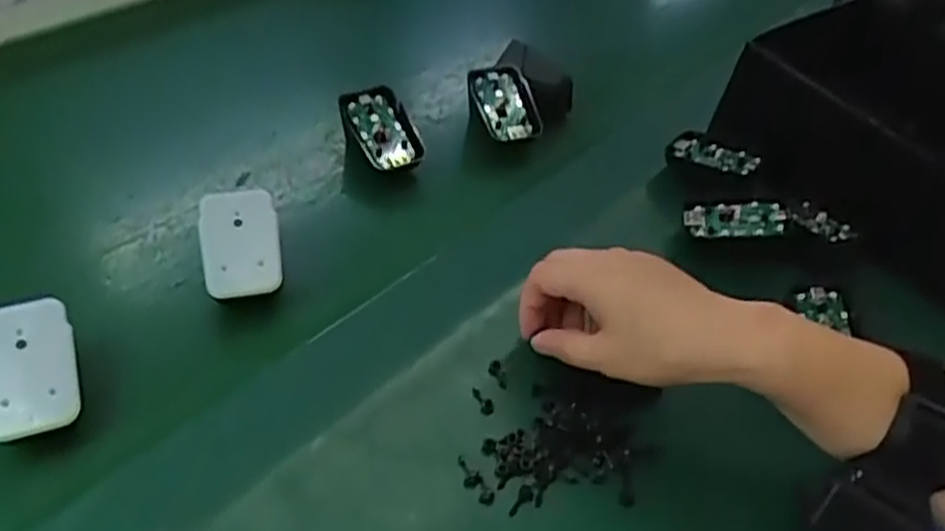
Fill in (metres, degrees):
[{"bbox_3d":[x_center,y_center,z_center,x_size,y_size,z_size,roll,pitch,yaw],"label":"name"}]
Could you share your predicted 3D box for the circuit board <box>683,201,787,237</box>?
[{"bbox_3d":[0.181,-0.033,0.550,0.064,0.006,0.028,-2,64,15],"label":"circuit board"}]

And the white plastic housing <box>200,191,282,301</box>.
[{"bbox_3d":[-0.137,-0.014,0.470,0.044,0.012,0.069,-4,67,-17],"label":"white plastic housing"}]

